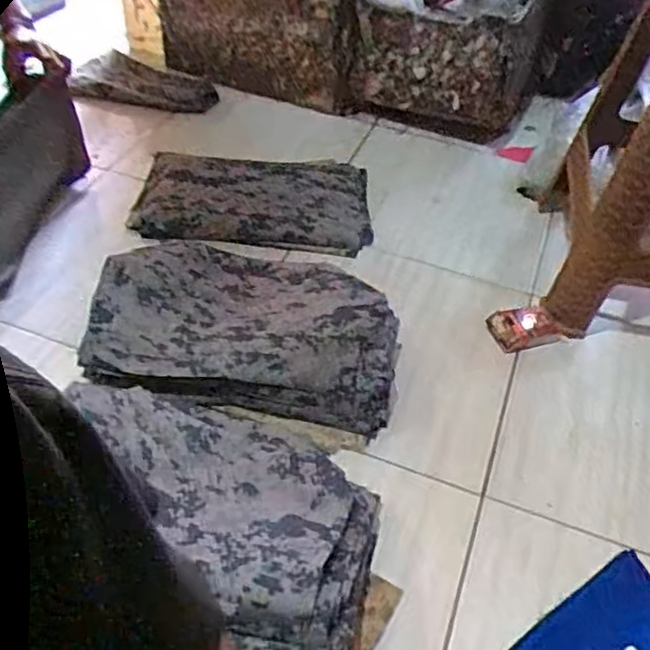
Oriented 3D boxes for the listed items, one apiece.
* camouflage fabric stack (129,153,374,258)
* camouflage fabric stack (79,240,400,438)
[{"bbox_3d":[-0.129,-0.234,1.249,0.423,0.073,0.252,9,45,5],"label":"camouflage fabric stack"},{"bbox_3d":[-0.111,-0.001,0.962,0.405,0.088,0.289,5,44,0],"label":"camouflage fabric stack"}]

